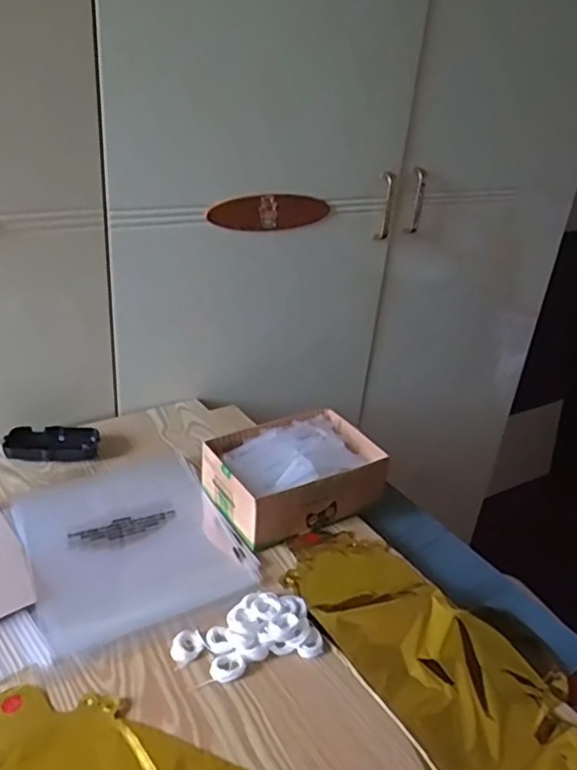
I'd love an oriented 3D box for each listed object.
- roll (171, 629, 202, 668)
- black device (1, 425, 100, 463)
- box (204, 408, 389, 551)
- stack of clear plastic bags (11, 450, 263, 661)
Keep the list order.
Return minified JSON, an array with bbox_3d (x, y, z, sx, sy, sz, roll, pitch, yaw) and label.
[{"bbox_3d":[-0.089,0.228,0.537,0.027,0.009,0.025,5,29,-3],"label":"roll"},{"bbox_3d":[-0.293,0.072,0.766,0.107,0.024,0.047,-2,30,-16],"label":"black device"},{"bbox_3d":[0.005,0.101,0.714,0.178,0.073,0.129,-14,35,-33],"label":"box"},{"bbox_3d":[-0.170,0.157,0.652,0.200,0.007,0.228,-11,33,-29],"label":"stack of clear plastic bags"}]

